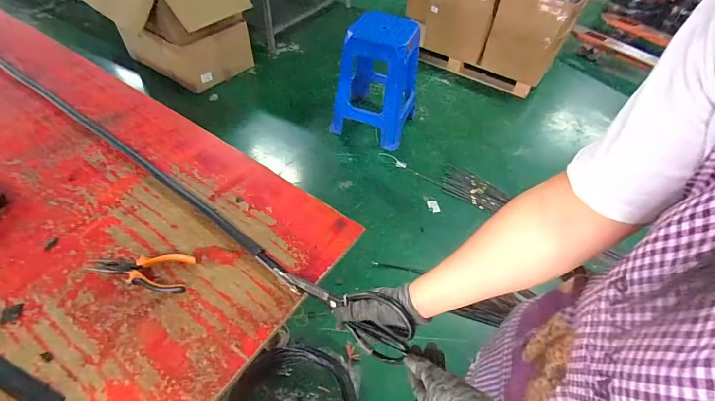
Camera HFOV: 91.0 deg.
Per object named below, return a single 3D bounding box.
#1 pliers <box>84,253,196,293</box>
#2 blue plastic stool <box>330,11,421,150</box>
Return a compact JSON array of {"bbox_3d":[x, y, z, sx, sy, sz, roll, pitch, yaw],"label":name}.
[{"bbox_3d":[-0.353,0.110,0.563,0.167,0.017,0.060,5,49,0],"label":"pliers"},{"bbox_3d":[0.121,-0.639,1.850,0.376,0.572,0.416,17,53,10],"label":"blue plastic stool"}]

